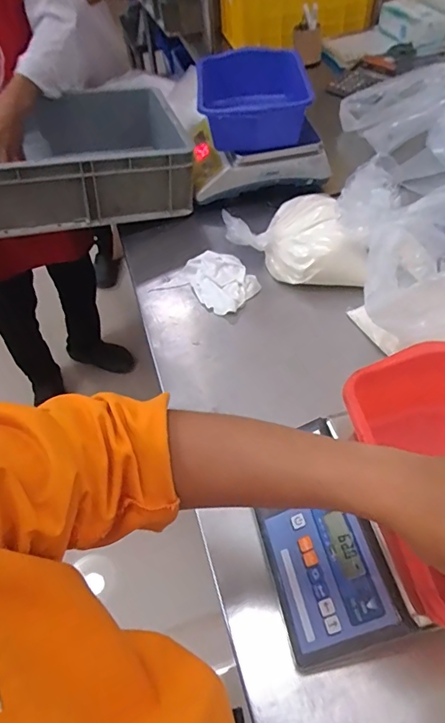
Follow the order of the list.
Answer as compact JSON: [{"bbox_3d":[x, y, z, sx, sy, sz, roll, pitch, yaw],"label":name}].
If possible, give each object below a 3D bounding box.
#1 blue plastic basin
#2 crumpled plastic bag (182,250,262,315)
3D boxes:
[{"bbox_3d":[0.066,-0.539,0.980,0.227,0.128,0.195,-4,51,3],"label":"blue plastic basin"},{"bbox_3d":[-0.003,-0.147,0.890,0.103,0.027,0.152,-26,53,-14],"label":"crumpled plastic bag"}]

